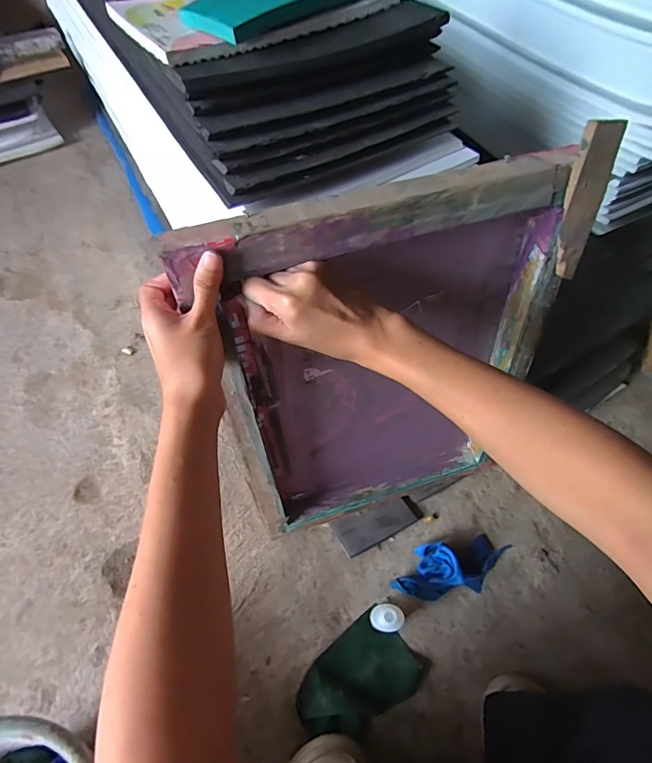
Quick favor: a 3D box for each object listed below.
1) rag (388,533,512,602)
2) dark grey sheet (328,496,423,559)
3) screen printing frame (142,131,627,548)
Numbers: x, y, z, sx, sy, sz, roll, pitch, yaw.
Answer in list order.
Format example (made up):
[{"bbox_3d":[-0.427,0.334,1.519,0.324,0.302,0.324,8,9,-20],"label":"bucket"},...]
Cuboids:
[{"bbox_3d":[0.181,0.257,0.606,0.183,0.045,0.071,-9,60,-7],"label":"rag"},{"bbox_3d":[0.079,0.208,0.647,0.129,0.020,0.054,-21,62,-13],"label":"dark grey sheet"},{"bbox_3d":[0.070,0.000,0.497,0.350,0.453,0.066,-17,51,-9],"label":"screen printing frame"}]

